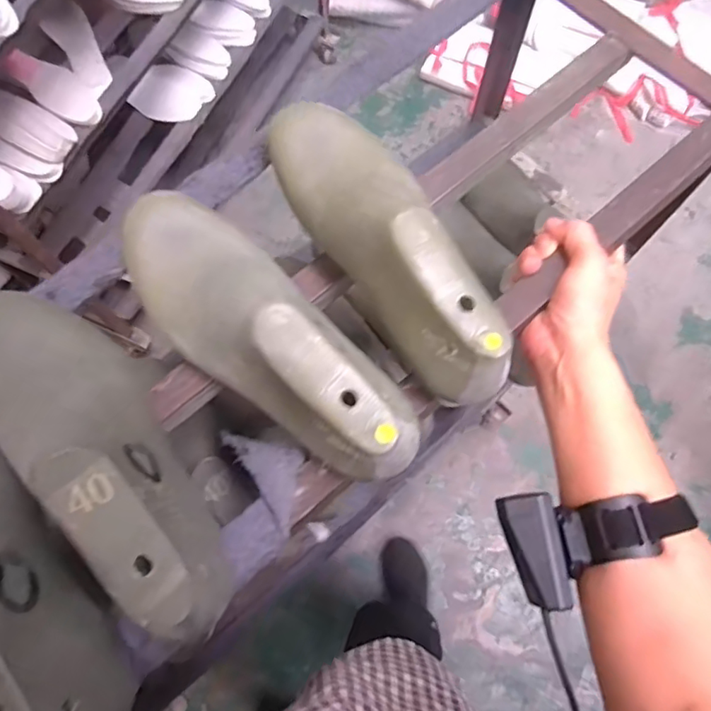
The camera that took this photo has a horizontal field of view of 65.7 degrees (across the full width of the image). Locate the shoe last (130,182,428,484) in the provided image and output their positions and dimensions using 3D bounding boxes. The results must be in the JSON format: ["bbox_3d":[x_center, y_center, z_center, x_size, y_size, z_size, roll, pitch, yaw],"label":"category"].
[{"bbox_3d":[-0.066,-0.018,0.332,0.080,0.066,0.240,-40,75,-12],"label":"shoe last"}]

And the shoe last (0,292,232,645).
[{"bbox_3d":[-0.156,0.044,0.325,0.253,0.081,0.074,41,76,14],"label":"shoe last"}]

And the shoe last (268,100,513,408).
[{"bbox_3d":[0.022,-0.087,0.355,0.079,0.069,0.247,-33,73,-10],"label":"shoe last"}]

